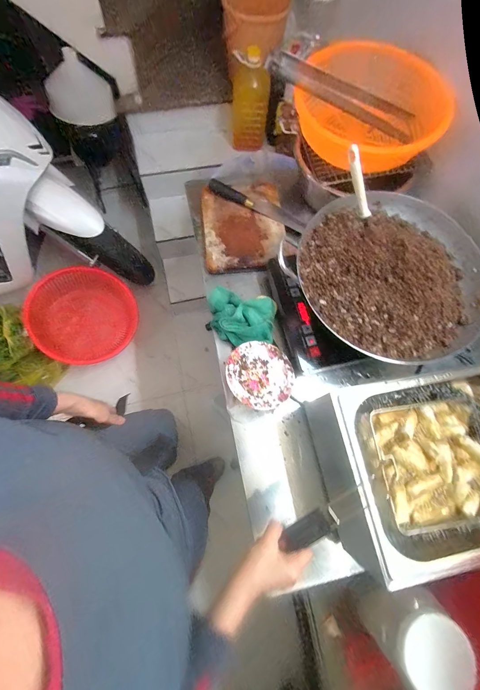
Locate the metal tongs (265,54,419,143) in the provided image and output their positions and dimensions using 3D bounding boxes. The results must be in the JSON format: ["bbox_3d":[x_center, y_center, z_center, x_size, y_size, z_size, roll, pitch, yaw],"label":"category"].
[{"bbox_3d":[0.235,-0.551,0.644,0.369,0.047,0.059,7,70,-21],"label":"metal tongs"}]

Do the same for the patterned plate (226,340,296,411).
[{"bbox_3d":[0.042,0.066,0.626,0.146,0.024,0.147,6,65,-13],"label":"patterned plate"}]

